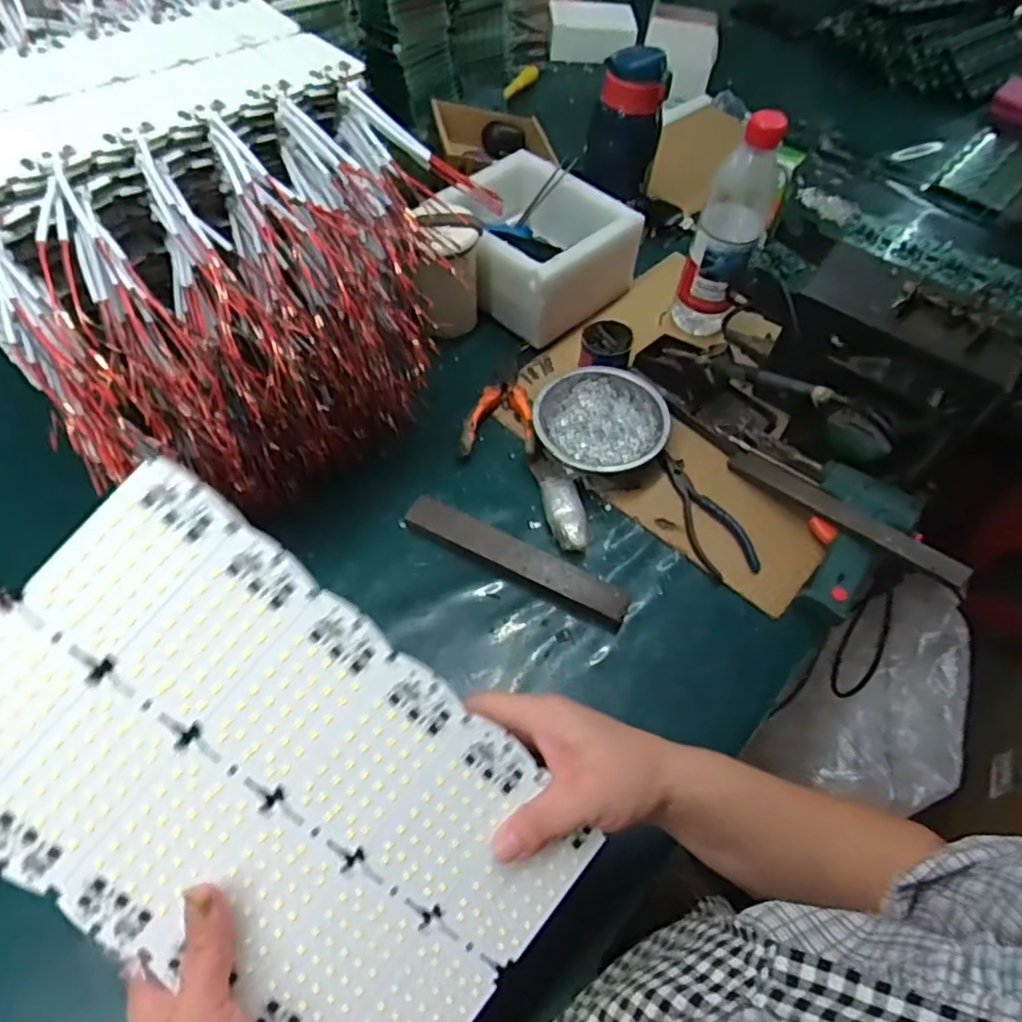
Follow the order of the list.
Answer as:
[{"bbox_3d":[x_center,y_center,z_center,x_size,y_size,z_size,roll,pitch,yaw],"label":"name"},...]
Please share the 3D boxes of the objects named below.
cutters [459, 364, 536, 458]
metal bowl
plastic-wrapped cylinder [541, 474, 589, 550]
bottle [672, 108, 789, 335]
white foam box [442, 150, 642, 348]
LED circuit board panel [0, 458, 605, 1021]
[{"bbox_3d":[-0.017,-0.110,0.694,0.074,0.020,0.133,-6,51,3],"label":"cutters"},{"bbox_3d":[0.087,-0.090,0.674,0.127,0.045,0.126,2,56,-3],"label":"metal bowl"},{"bbox_3d":[0.052,0.000,0.626,0.035,0.024,0.080,-9,57,-10],"label":"plastic-wrapped cylinder"},{"bbox_3d":[0.223,-0.280,0.690,0.066,0.236,0.077,18,56,8],"label":"bottle"},{"bbox_3d":[0.021,-0.309,0.775,0.209,0.107,0.167,40,62,21],"label":"white foam box"},{"bbox_3d":[-0.113,0.138,0.321,0.294,0.005,0.176,42,81,-8],"label":"LED circuit board panel"}]

